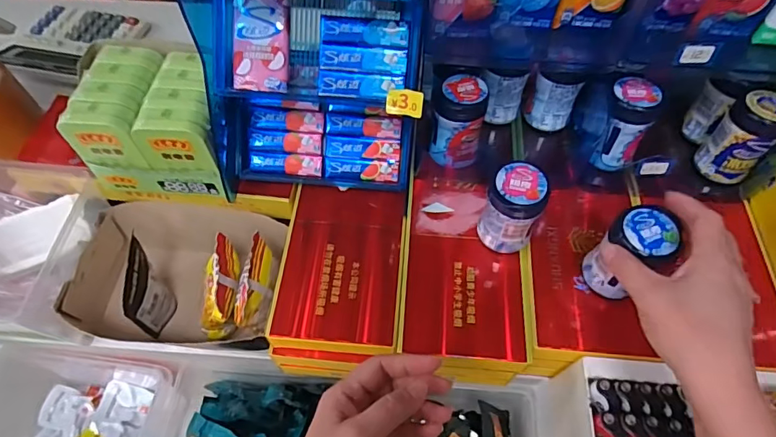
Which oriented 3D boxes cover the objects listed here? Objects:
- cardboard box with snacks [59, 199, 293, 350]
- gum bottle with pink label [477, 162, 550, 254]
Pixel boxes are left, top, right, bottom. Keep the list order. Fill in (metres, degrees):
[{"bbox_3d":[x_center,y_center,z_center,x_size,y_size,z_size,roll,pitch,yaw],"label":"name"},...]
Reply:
[{"bbox_3d":[-0.203,0.052,0.493,0.194,0.115,0.143,2,59,2],"label":"cardboard box with snacks"},{"bbox_3d":[0.107,-0.007,0.409,0.045,0.079,0.044,0,59,0],"label":"gum bottle with pink label"}]

